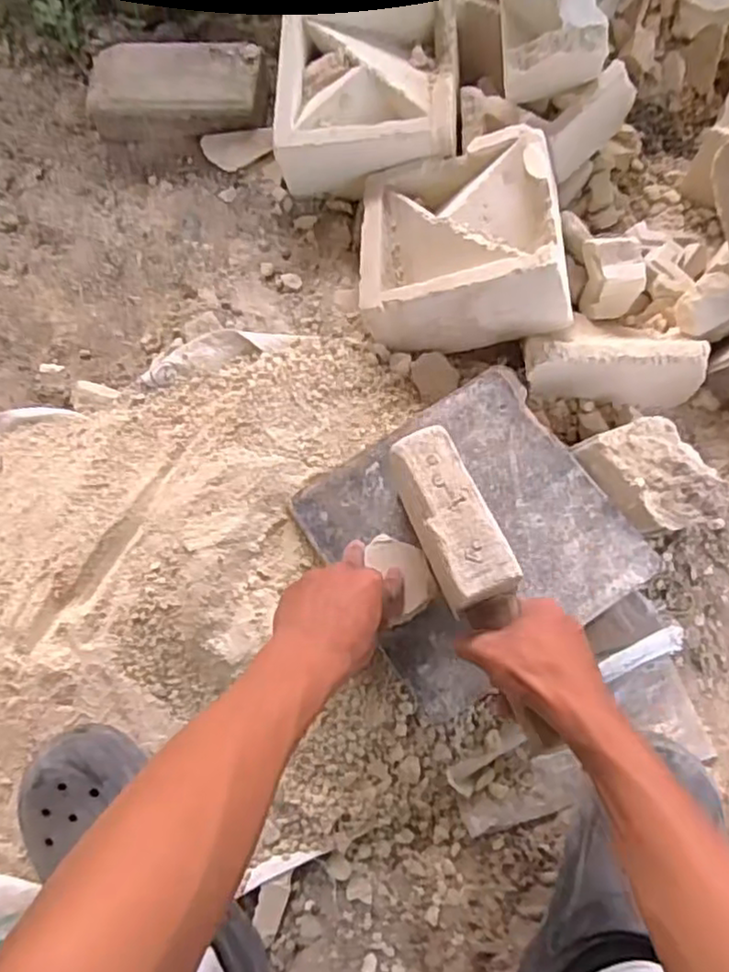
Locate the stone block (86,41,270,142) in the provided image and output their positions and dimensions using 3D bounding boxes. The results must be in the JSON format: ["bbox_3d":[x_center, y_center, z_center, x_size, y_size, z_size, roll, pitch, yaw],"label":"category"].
[{"bbox_3d":[-0.230,-0.490,0.845,0.219,0.073,0.107,2,70,3],"label":"stone block"}]

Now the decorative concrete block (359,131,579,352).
[{"bbox_3d":[0.103,-0.260,0.720,0.201,0.100,0.218,-7,62,19],"label":"decorative concrete block"}]

